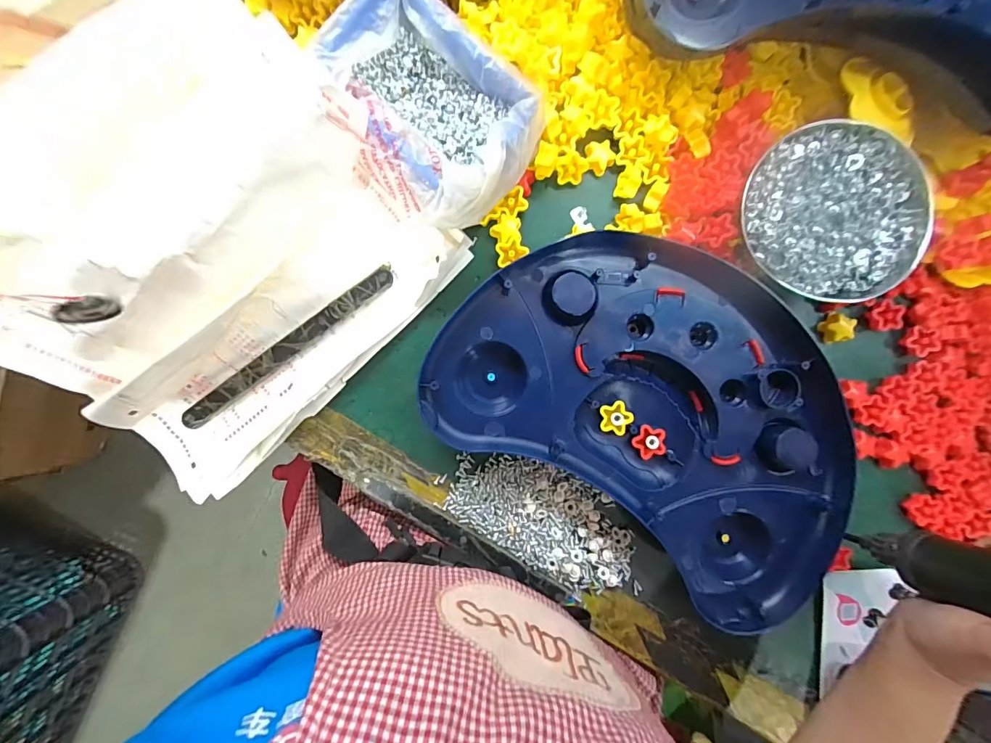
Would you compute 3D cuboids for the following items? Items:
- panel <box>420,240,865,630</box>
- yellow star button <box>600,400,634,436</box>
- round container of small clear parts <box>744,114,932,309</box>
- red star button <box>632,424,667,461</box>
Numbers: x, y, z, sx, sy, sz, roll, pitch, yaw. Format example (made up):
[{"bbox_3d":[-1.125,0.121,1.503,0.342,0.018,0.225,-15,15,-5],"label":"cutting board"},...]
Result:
[{"bbox_3d":[0.126,0.026,0.330,0.334,0.042,0.229,34,89,-3],"label":"panel"},{"bbox_3d":[0.096,0.037,0.339,0.025,0.006,0.026,18,90,-3],"label":"yellow star button"},{"bbox_3d":[0.250,-0.119,0.324,0.129,0.032,0.123,0,91,-3],"label":"round container of small clear parts"},{"bbox_3d":[0.125,0.056,0.339,0.026,0.006,0.026,-35,92,-2],"label":"red star button"}]

